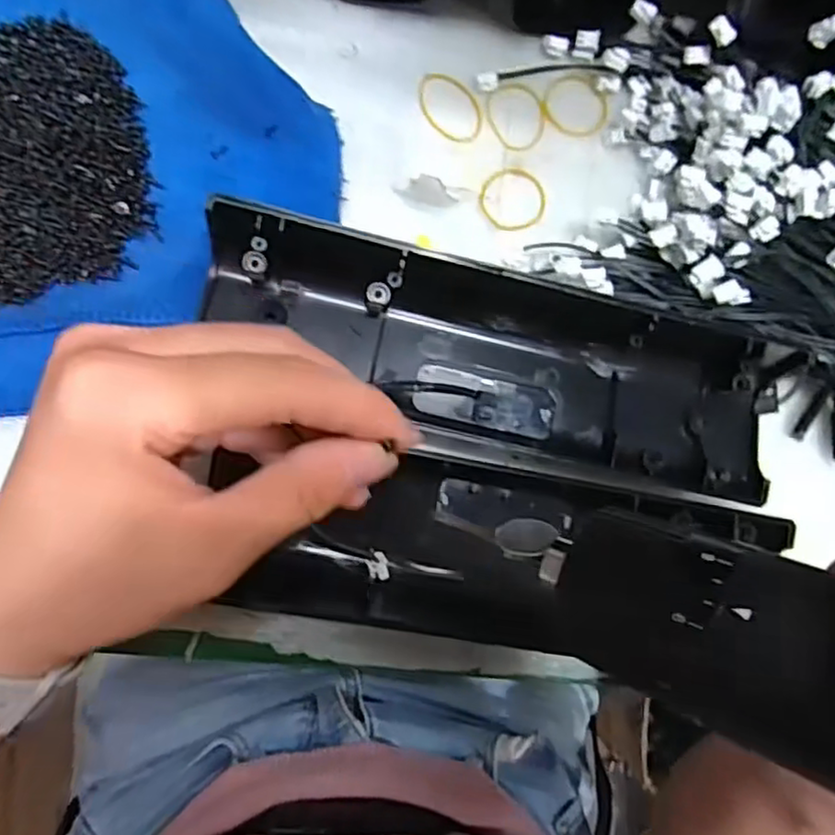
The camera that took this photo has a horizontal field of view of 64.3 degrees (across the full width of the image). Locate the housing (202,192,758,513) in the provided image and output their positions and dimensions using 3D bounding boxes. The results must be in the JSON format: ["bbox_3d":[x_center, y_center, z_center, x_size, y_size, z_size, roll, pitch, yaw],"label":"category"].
[{"bbox_3d":[0.036,-0.028,0.277,0.246,0.031,0.081,13,83,-7],"label":"housing"}]

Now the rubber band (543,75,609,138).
[{"bbox_3d":[0.074,-0.145,0.308,0.030,0.004,0.029,1,85,-9],"label":"rubber band"}]

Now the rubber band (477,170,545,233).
[{"bbox_3d":[0.044,-0.099,0.301,0.031,0.004,0.029,1,85,-9],"label":"rubber band"}]

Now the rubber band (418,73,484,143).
[{"bbox_3d":[0.014,-0.140,0.298,0.022,0.004,0.036,-45,93,-10],"label":"rubber band"}]

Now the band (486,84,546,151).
[{"bbox_3d":[0.046,-0.139,0.303,0.027,0.004,0.030,-35,91,-10],"label":"band"}]

